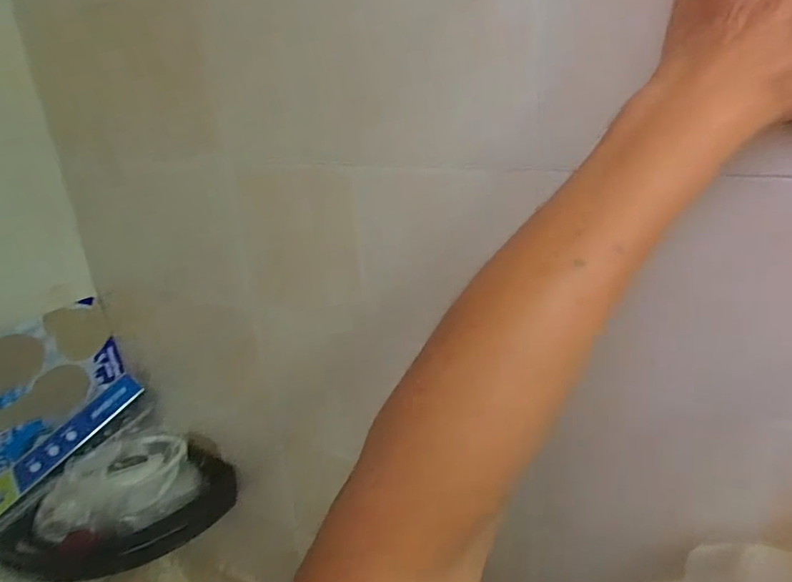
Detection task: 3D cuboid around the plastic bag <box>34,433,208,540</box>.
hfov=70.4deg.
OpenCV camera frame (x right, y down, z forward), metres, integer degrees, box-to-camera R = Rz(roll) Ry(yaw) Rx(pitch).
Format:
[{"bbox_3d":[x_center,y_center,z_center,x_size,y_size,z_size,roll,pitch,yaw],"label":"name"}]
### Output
[{"bbox_3d":[-0.301,0.218,0.633,0.119,0.067,0.154,7,25,26],"label":"plastic bag"}]

